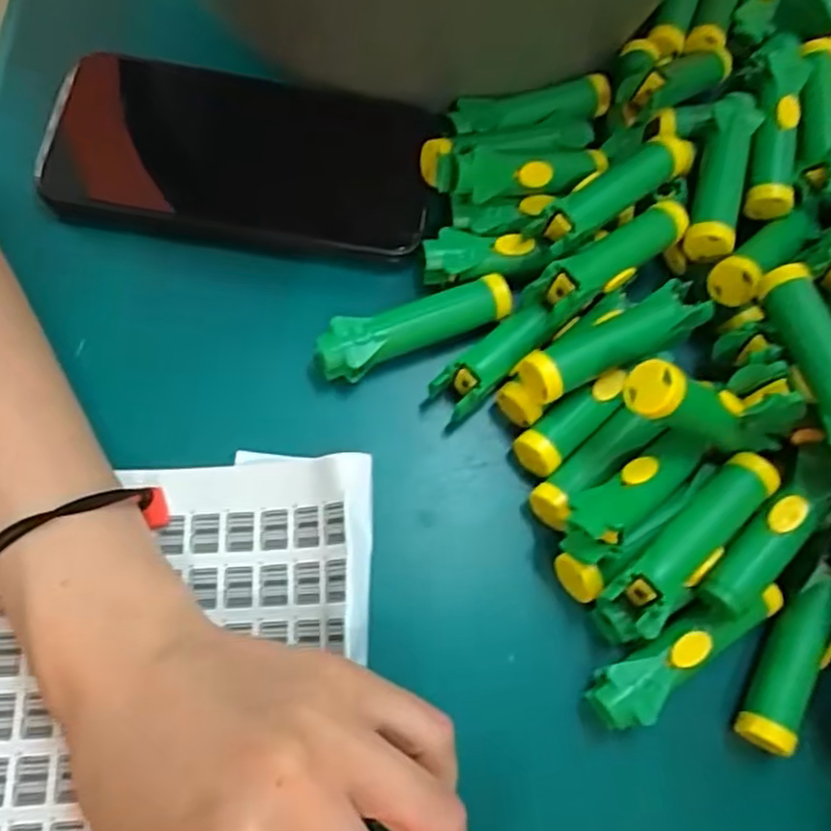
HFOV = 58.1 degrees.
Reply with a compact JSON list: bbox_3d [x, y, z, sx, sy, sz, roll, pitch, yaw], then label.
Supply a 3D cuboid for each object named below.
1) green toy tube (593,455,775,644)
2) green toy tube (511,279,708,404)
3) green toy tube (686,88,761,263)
[{"bbox_3d":[0.102,0.045,0.269,0.083,0.018,0.023,-39,80,-19],"label":"green toy tube"},{"bbox_3d":[0.077,-0.027,0.294,0.079,0.020,0.020,-26,76,-16],"label":"green toy tube"},{"bbox_3d":[0.132,-0.104,0.323,0.018,0.018,0.079,18,69,-1],"label":"green toy tube"}]

